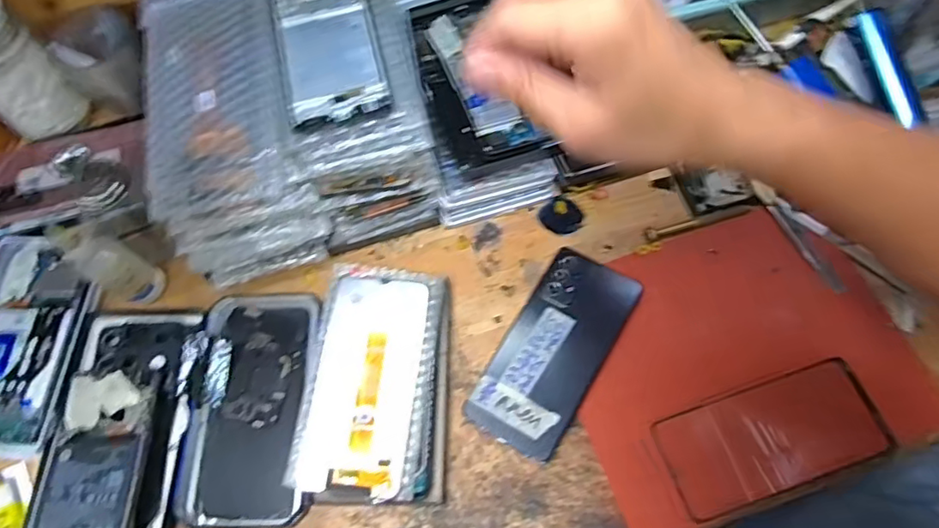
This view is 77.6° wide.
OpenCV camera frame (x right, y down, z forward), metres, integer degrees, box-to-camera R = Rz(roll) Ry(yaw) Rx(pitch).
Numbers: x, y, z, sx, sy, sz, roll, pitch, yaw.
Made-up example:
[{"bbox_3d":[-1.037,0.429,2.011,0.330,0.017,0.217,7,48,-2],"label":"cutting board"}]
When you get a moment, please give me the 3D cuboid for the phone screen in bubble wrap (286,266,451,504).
[{"bbox_3d":[-0.069,0.088,0.446,0.103,0.034,0.171,1,66,3],"label":"phone screen in bubble wrap"}]

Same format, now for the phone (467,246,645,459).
[{"bbox_3d":[0.066,0.066,0.452,0.075,0.012,0.158,30,75,13],"label":"phone"}]

